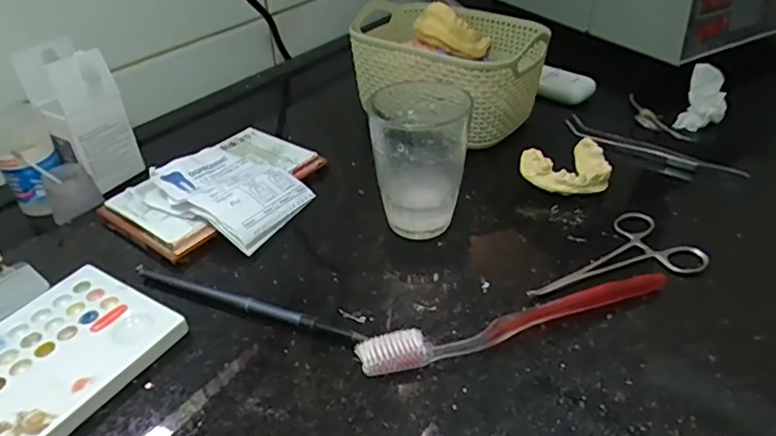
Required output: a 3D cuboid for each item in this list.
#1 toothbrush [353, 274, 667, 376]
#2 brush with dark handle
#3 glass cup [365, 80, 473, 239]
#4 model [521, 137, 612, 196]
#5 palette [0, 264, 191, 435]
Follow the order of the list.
[{"bbox_3d":[0.077,0.059,0.314,0.189,0.012,0.019,-11,38,-12],"label":"toothbrush"},{"bbox_3d":[-0.089,0.052,0.335,0.164,0.009,0.008,14,40,19],"label":"brush with dark handle"},{"bbox_3d":[0.023,-0.038,0.374,0.059,0.097,0.068,4,38,8],"label":"glass cup"},{"bbox_3d":[0.141,-0.036,0.421,0.065,0.029,0.047,-18,40,-20],"label":"model"},{"bbox_3d":[-0.196,0.089,0.290,0.095,0.011,0.152,21,43,26],"label":"palette"}]

